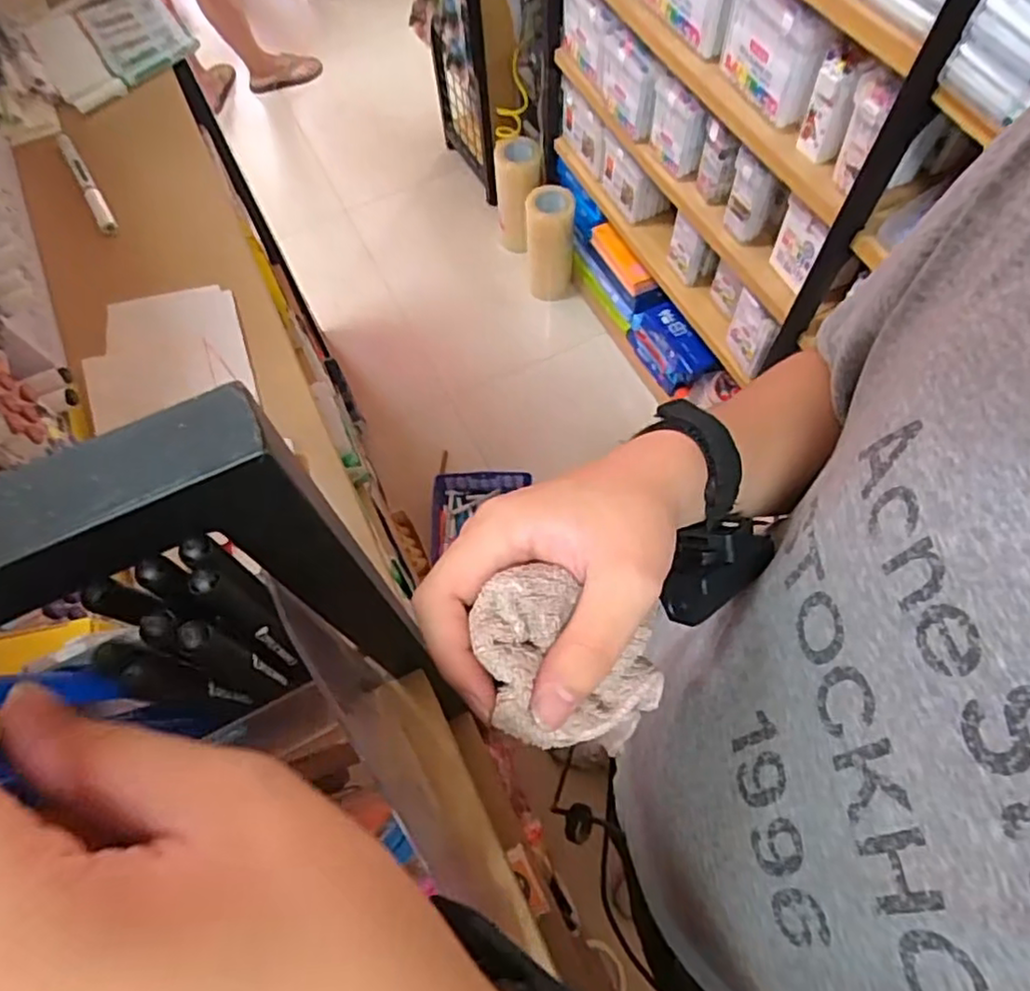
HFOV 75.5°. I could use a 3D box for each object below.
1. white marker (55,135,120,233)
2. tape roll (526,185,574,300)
[{"bbox_3d":[-0.379,-0.279,0.587,0.015,0.010,0.155,-31,68,-11],"label":"white marker"},{"bbox_3d":[0.096,-0.685,1.812,0.123,0.281,0.121,1,66,3],"label":"tape roll"}]

